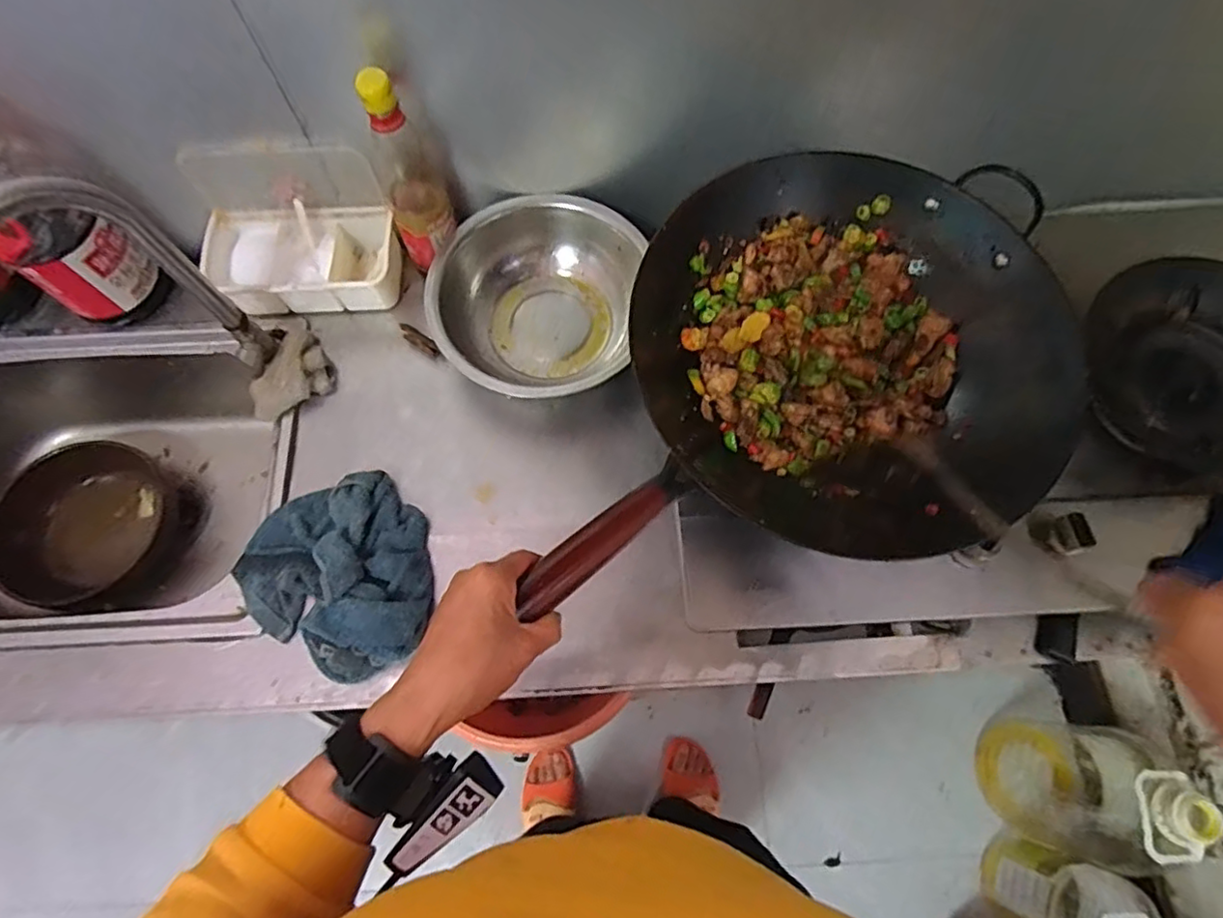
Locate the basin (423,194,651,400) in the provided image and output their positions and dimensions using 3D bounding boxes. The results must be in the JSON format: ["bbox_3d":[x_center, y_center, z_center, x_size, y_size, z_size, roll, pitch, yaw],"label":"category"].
[{"bbox_3d":[-0.091,-0.185,0.746,0.228,0.110,0.236,1,68,-1],"label":"basin"}]

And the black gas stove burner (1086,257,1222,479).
[{"bbox_3d":[0.659,-0.103,0.700,0.263,0.094,0.215,38,72,13],"label":"black gas stove burner"}]

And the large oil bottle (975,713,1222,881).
[{"bbox_3d":[0.825,0.560,1.072,0.197,0.439,0.215,3,68,0],"label":"large oil bottle"}]

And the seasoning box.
[{"bbox_3d":[-0.375,-0.260,0.750,0.226,0.175,0.113,-7,69,-4],"label":"seasoning box"}]

